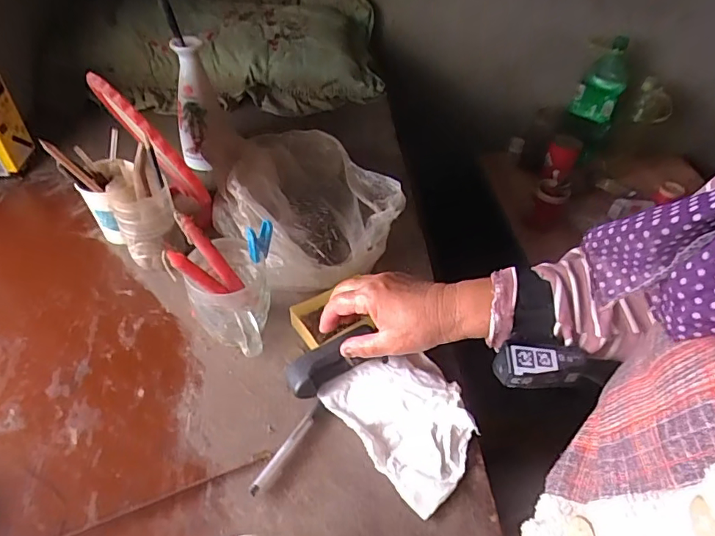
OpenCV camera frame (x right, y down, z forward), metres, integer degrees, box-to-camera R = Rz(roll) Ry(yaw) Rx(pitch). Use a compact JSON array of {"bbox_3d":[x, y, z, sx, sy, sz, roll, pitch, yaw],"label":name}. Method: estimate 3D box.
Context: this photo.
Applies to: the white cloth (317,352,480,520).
[{"bbox_3d":[0.049,0.138,0.466,0.109,0.019,0.142,-31,55,-28],"label":"white cloth"}]

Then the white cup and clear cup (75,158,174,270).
[{"bbox_3d":[-0.267,-0.068,0.581,0.070,0.101,0.127,-34,57,-30],"label":"white cup and clear cup"}]

